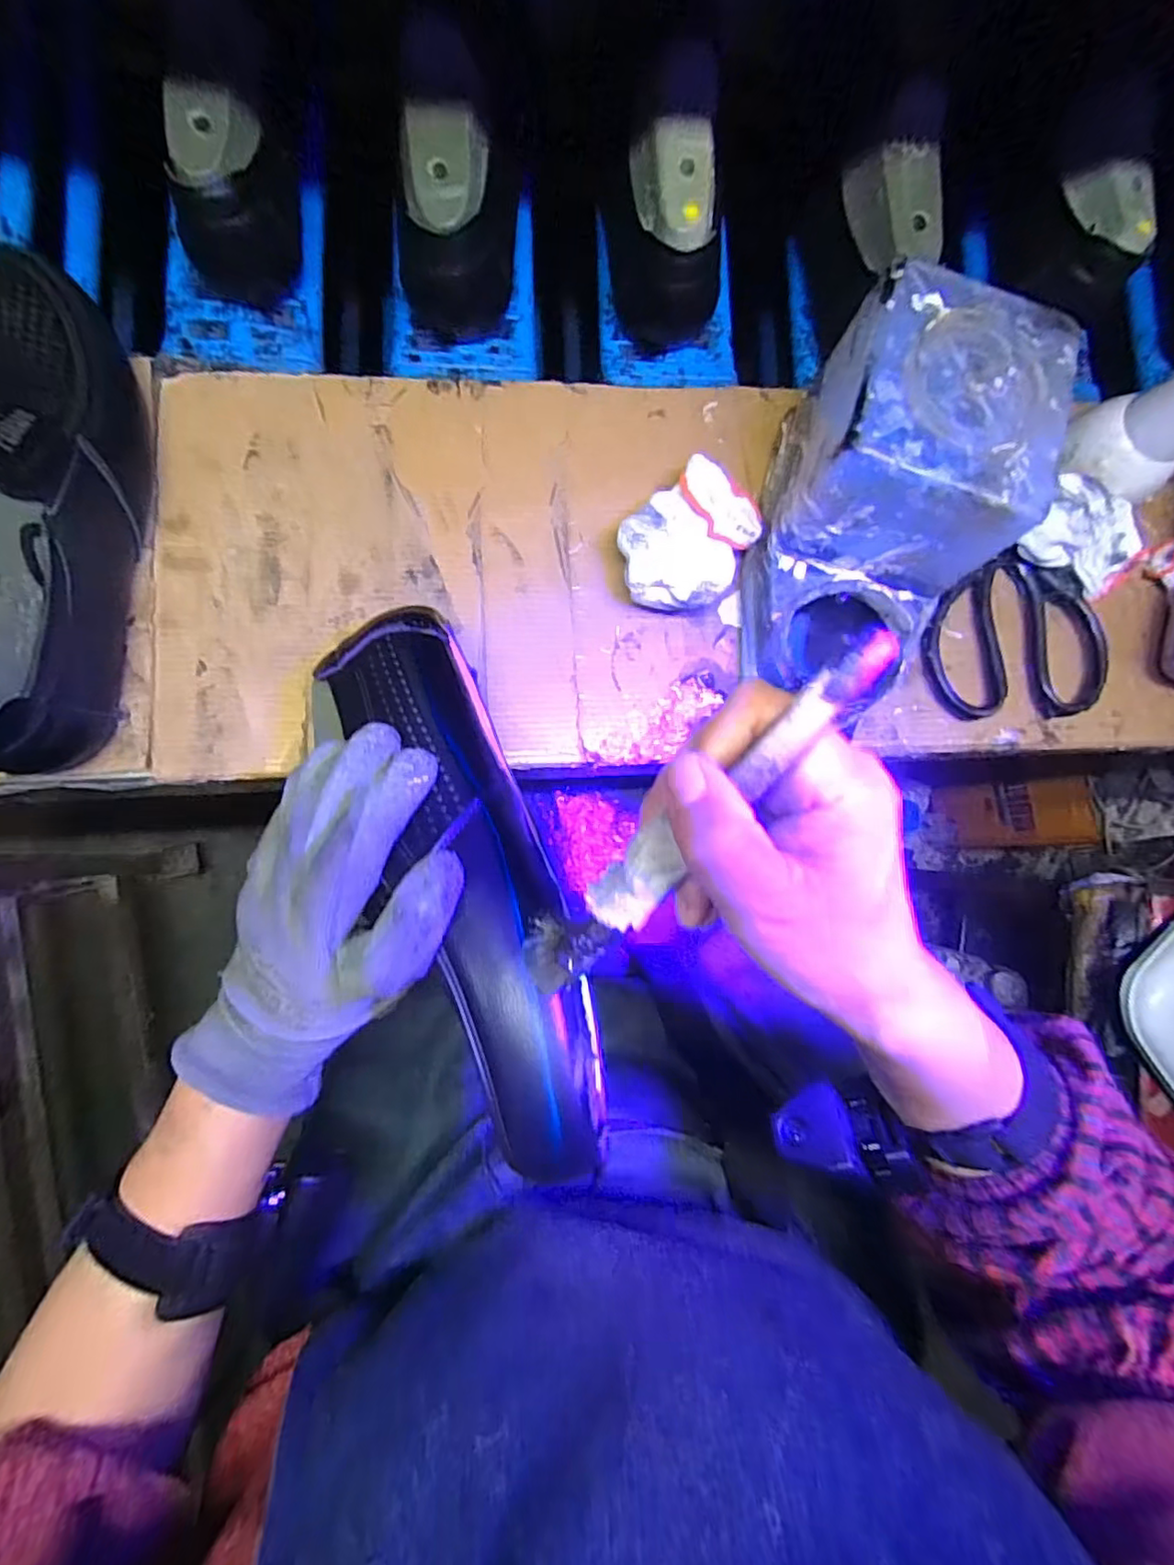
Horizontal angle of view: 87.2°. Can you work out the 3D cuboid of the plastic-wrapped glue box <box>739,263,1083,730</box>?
[{"bbox_3d":[0.152,-0.135,0.325,0.102,0.114,0.189,16,83,-5],"label":"plastic-wrapped glue box"}]

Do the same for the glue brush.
[{"bbox_3d":[0.029,0.015,0.186,0.020,0.021,0.150,41,118,-1],"label":"glue brush"}]

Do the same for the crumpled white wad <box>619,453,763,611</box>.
[{"bbox_3d":[0.060,-0.138,0.356,0.064,0.041,0.094,42,81,-1],"label":"crumpled white wad"}]

